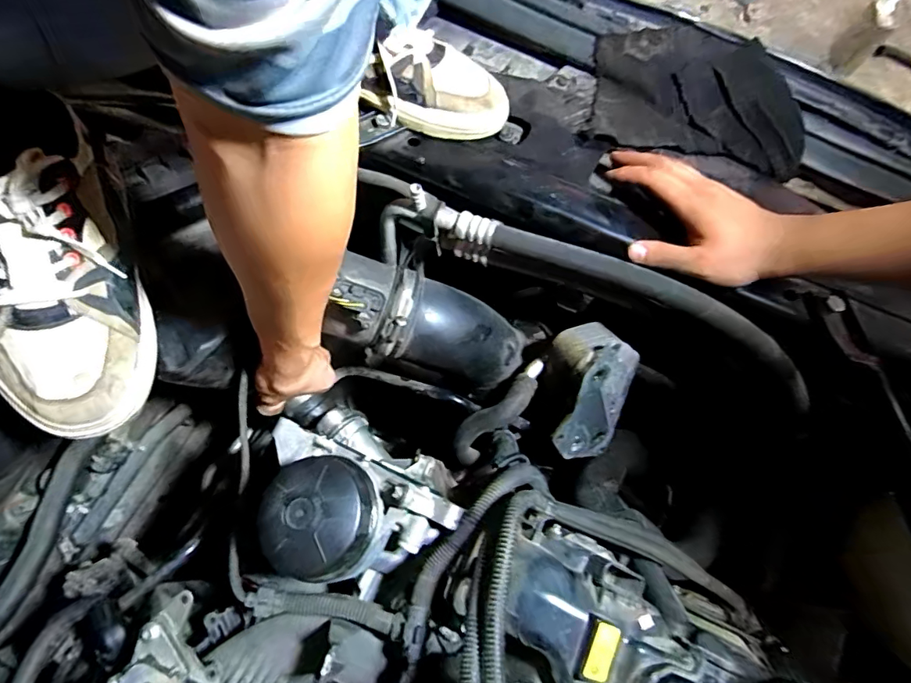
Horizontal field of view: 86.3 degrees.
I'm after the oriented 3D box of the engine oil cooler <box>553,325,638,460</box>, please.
[{"bbox_3d":[0.140,0.060,0.512,0.089,0.162,0.062,-9,30,-3],"label":"engine oil cooler"}]

